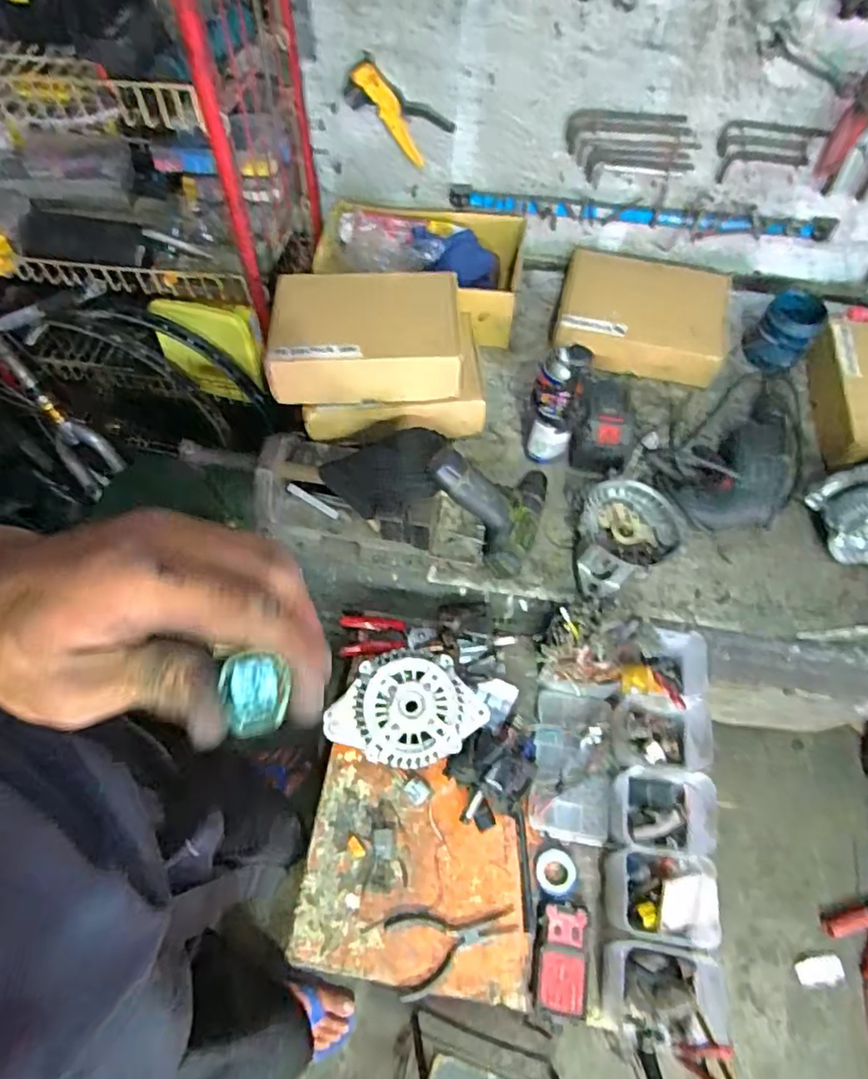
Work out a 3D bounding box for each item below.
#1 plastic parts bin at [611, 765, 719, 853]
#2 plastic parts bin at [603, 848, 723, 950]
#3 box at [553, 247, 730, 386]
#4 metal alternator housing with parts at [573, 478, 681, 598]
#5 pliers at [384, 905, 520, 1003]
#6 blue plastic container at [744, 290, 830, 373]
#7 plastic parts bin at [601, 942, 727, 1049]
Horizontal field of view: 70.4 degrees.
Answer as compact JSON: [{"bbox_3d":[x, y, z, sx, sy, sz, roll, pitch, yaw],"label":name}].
[{"bbox_3d":[0.274,0.327,0.743,0.105,0.067,0.089,8,62,3],"label":"plastic parts bin"},{"bbox_3d":[0.256,0.409,0.708,0.104,0.084,0.088,8,62,3],"label":"plastic parts bin"},{"bbox_3d":[0.366,-0.399,1.084,0.279,0.074,0.247,11,62,5],"label":"box"},{"bbox_3d":[0.256,-0.006,0.859,0.170,0.061,0.130,-33,67,-17],"label":"metal alternator housing with parts"},{"bbox_3d":[0.025,0.466,0.717,0.148,0.008,0.080,-15,63,-9],"label":"pliers"},{"bbox_3d":[0.590,-0.350,1.038,0.094,0.082,0.104,35,67,17],"label":"blue plastic container"},{"bbox_3d":[0.244,0.485,0.659,0.113,0.069,0.085,4,62,1],"label":"plastic parts bin"}]

